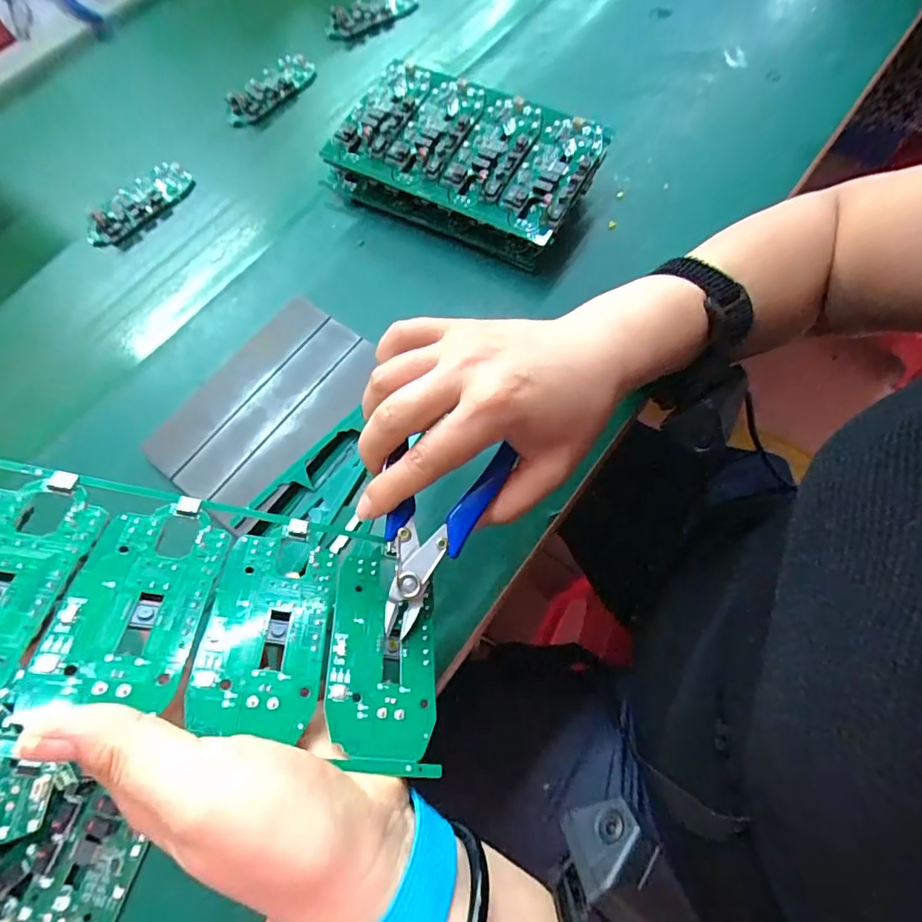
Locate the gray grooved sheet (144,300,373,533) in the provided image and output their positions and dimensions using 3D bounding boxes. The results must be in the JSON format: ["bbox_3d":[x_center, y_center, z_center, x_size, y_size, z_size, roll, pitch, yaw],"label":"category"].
[{"bbox_3d":[-0.127,-0.036,0.343,0.097,0.027,0.144,36,74,13],"label":"gray grooved sheet"}]

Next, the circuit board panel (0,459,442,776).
[{"bbox_3d":[-0.100,0.059,0.201,0.187,0.004,0.104,15,39,-19],"label":"circuit board panel"}]

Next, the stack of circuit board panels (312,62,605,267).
[{"bbox_3d":[0.004,-0.235,0.403,0.193,0.056,0.115,28,73,10],"label":"stack of circuit board panels"}]

